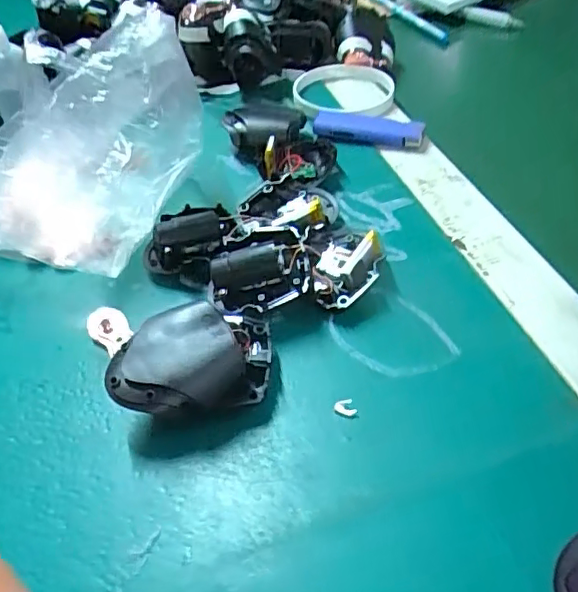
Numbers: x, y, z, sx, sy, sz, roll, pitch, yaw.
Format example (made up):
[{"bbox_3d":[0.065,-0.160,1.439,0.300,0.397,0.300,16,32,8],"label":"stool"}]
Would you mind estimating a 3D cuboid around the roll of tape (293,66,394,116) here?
[{"bbox_3d":[0.044,-0.166,0.468,0.078,0.008,0.084,-3,45,3],"label":"roll of tape"}]

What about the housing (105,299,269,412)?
[{"bbox_3d":[-0.044,0.035,0.276,0.076,0.039,0.044,-19,46,-12],"label":"housing"}]

